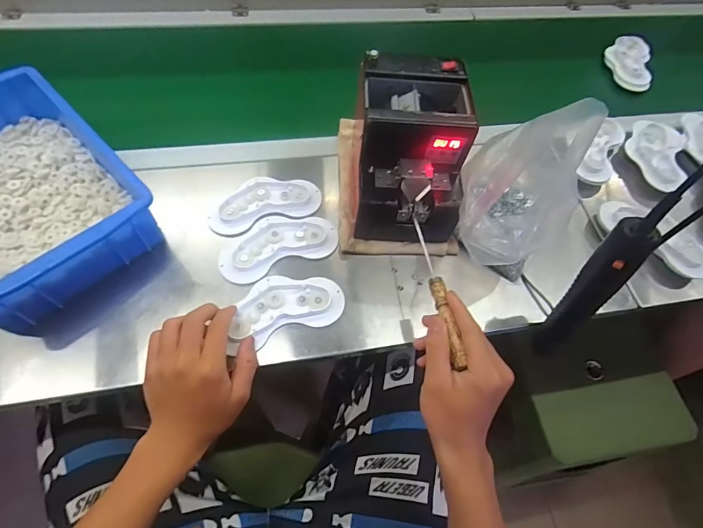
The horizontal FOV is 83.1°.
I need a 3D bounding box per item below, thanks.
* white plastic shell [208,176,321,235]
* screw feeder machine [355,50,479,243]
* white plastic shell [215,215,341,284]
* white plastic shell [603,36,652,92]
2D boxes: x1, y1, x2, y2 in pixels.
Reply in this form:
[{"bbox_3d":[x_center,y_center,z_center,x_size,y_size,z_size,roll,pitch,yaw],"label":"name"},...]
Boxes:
[{"bbox_3d":[-0.117,-0.085,0.535,0.146,0.015,0.068,-16,63,-13],"label":"white plastic shell"},{"bbox_3d":[0.071,-0.132,0.491,0.128,0.145,0.192,2,60,-3],"label":"screw feeder machine"},{"bbox_3d":[-0.093,-0.026,0.503,0.148,0.015,0.073,-24,65,-17],"label":"white plastic shell"},{"bbox_3d":[0.553,-0.403,0.793,0.088,0.022,0.146,19,61,7],"label":"white plastic shell"}]

